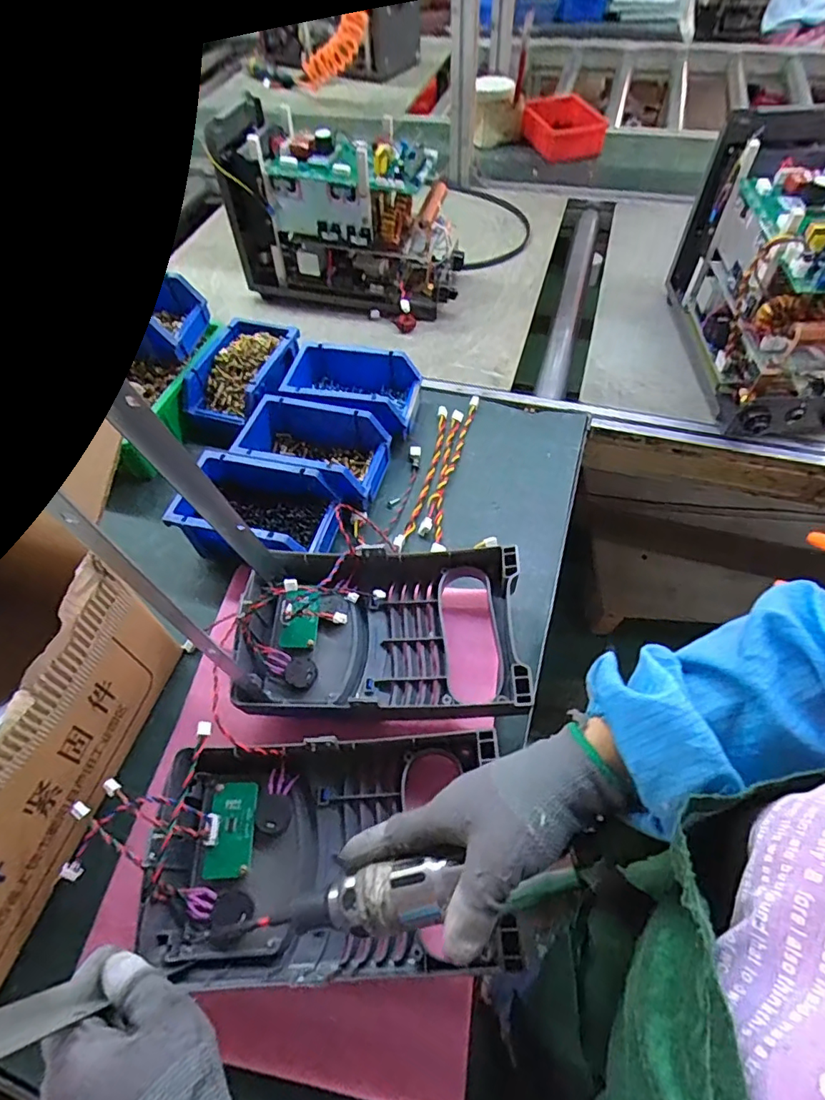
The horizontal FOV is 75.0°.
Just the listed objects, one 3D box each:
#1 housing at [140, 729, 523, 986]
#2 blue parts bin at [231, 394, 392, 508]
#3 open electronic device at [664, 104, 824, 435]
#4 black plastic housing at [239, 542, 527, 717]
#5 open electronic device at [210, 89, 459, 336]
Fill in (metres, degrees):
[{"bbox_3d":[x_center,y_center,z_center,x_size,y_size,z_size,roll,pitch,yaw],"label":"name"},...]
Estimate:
[{"bbox_3d":[-0.058,0.222,0.403,0.253,0.073,0.158,-3,56,1],"label":"housing"},{"bbox_3d":[-0.119,-0.116,0.633,0.168,0.066,0.099,11,57,10],"label":"blue parts bin"},{"bbox_3d":[0.464,-0.335,0.661,0.163,0.253,0.312,-11,56,-4],"label":"open electronic device"},{"bbox_3d":[-0.027,0.076,0.512,0.252,0.071,0.166,-1,56,3],"label":"black plastic housing"},{"bbox_3d":[-0.106,-0.503,0.829,0.338,0.215,0.149,18,59,15],"label":"open electronic device"}]

